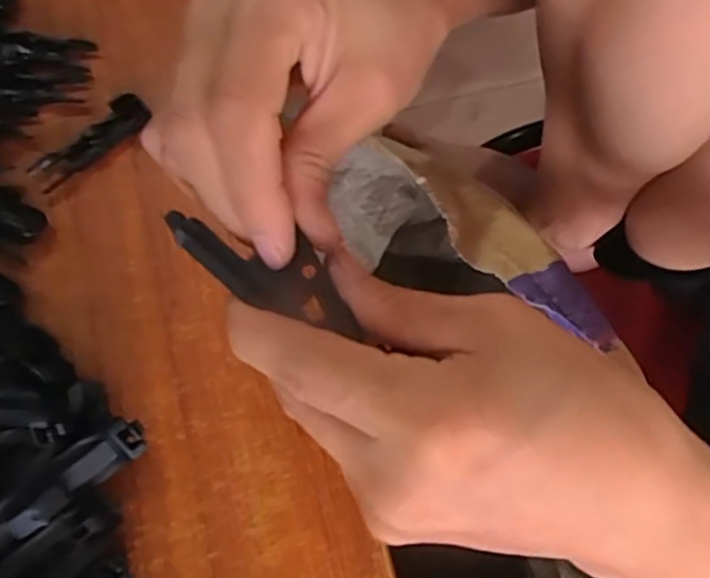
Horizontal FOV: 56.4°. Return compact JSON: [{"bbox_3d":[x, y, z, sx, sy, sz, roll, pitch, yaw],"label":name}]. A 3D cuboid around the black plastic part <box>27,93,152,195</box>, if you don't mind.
[{"bbox_3d":[-0.113,-0.062,0.284,0.055,0.009,0.015,-40,79,-9],"label":"black plastic part"}]

